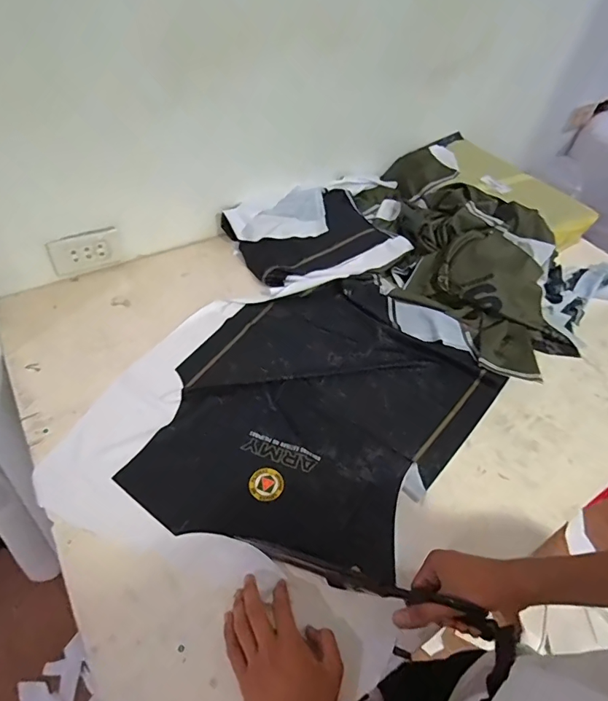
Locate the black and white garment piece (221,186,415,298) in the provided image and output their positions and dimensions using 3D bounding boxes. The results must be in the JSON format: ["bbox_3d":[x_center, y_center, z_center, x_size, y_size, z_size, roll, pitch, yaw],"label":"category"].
[{"bbox_3d":[0.025,-0.240,0.931,0.313,0.065,0.248,-20,54,-21],"label":"black and white garment piece"}]

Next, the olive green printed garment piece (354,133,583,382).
[{"bbox_3d":[0.312,-0.235,0.934,0.317,0.105,0.649,-4,49,-9],"label":"olive green printed garment piece"}]

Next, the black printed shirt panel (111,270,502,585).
[{"bbox_3d":[0.019,0.077,0.695,0.422,0.011,0.525,31,53,20],"label":"black printed shirt panel"}]

